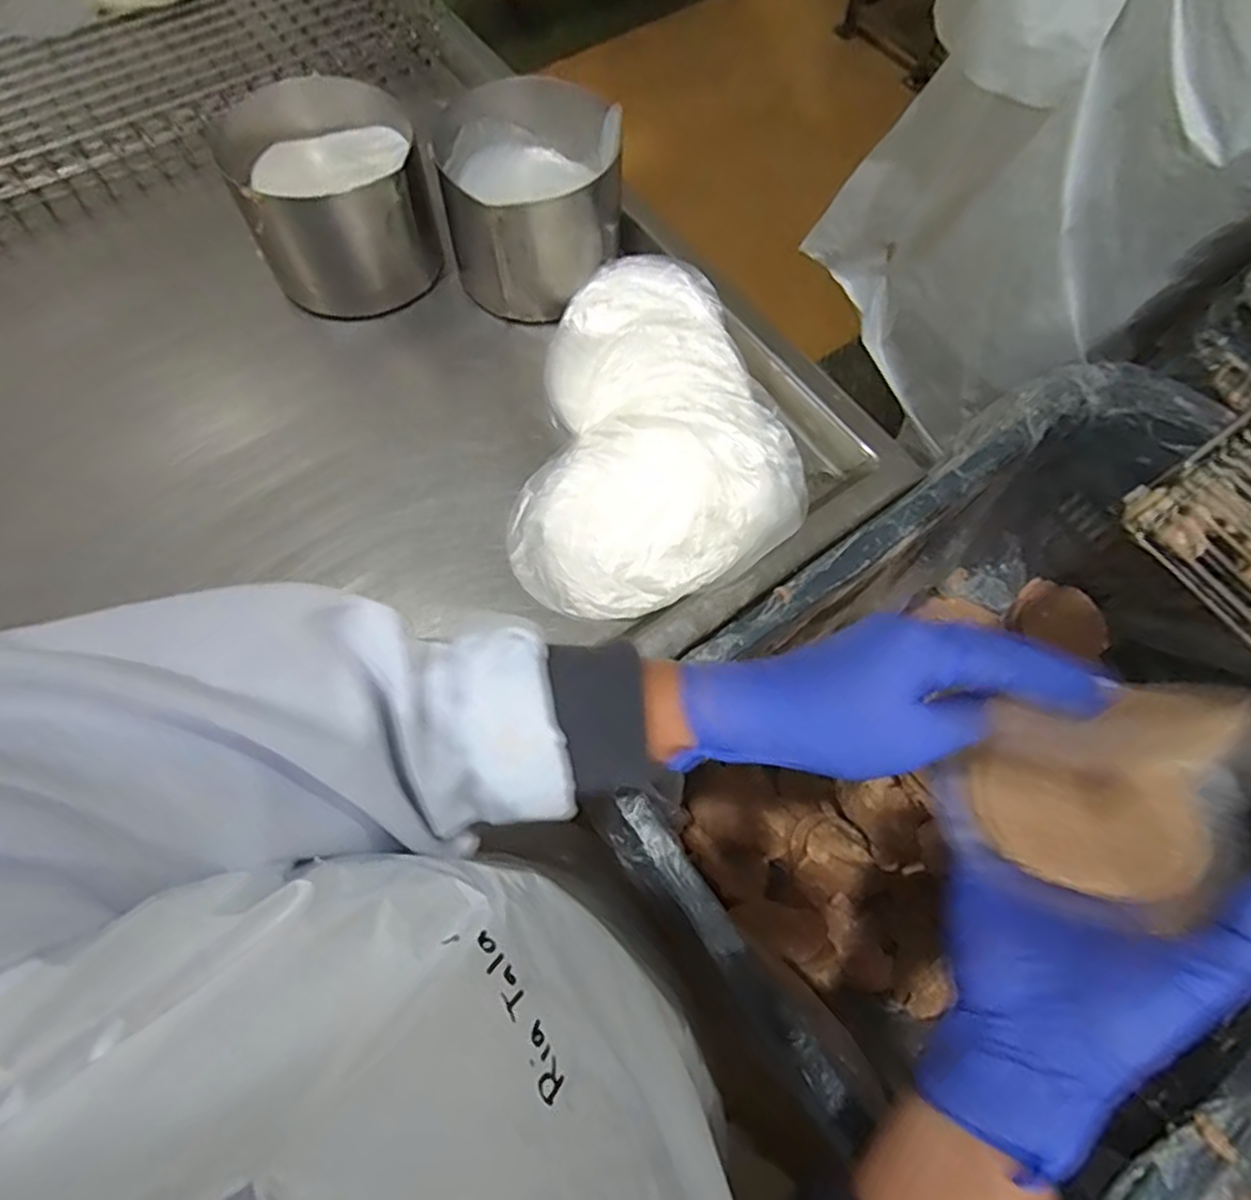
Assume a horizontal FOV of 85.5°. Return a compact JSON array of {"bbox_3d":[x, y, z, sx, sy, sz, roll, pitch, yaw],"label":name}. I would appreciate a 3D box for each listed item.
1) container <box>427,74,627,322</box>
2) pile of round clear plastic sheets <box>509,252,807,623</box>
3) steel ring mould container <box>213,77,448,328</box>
[{"bbox_3d":[-0.075,-0.324,0.553,0.139,0.106,0.159,-2,69,-1],"label":"container"},{"bbox_3d":[0.032,-0.131,0.510,0.205,0.039,0.284,10,69,3],"label":"pile of round clear plastic sheets"},{"bbox_3d":[-0.231,-0.320,0.548,0.138,0.106,0.143,0,69,0],"label":"steel ring mould container"}]

